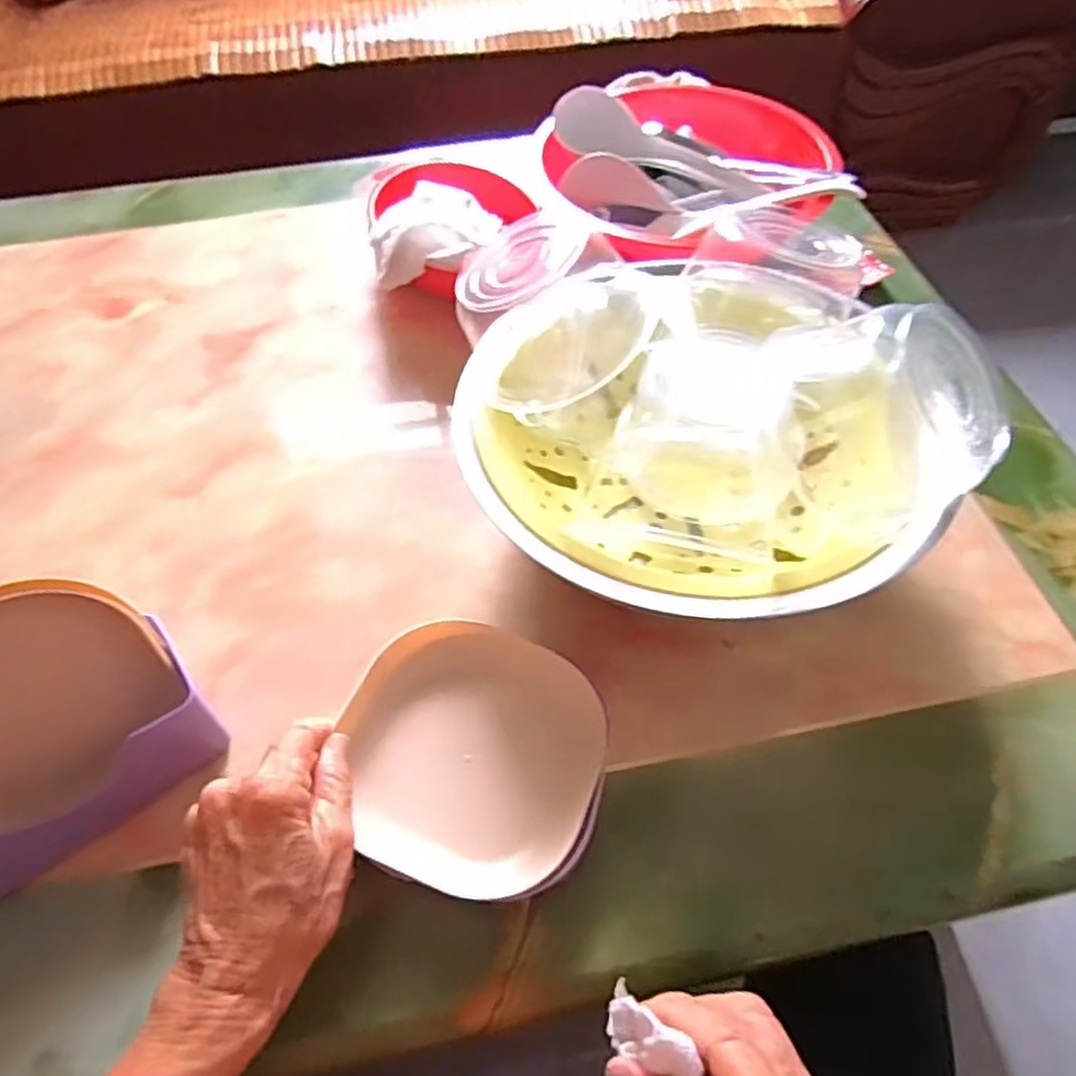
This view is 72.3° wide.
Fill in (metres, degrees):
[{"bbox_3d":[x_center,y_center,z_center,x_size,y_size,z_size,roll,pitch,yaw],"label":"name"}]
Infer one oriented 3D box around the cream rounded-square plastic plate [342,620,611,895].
[{"bbox_3d":[-0.032,0.108,0.371,0.127,0.027,0.124,15,55,12],"label":"cream rounded-square plastic plate"}]

